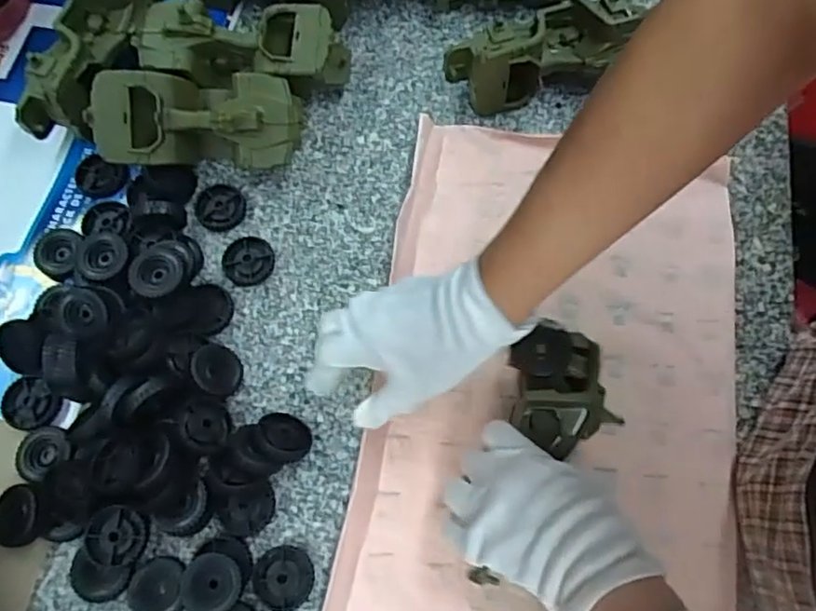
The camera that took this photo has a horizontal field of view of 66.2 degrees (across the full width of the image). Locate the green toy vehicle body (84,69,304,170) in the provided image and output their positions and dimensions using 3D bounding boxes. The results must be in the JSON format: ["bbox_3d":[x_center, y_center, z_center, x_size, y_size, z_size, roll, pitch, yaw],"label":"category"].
[{"bbox_3d":[-0.183,-0.161,0.559,0.176,0.077,0.078,2,70,0],"label":"green toy vehicle body"}]

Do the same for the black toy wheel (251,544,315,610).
[{"bbox_3d":[-0.092,0.200,0.461,0.045,0.012,0.043,0,70,0],"label":"black toy wheel"}]

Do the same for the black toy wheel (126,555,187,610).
[{"bbox_3d":[-0.181,0.206,0.455,0.039,0.019,0.043,7,70,3],"label":"black toy wheel"}]

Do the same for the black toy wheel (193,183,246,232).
[{"bbox_3d":[-0.171,-0.091,0.569,0.045,0.013,0.046,0,70,0],"label":"black toy wheel"}]

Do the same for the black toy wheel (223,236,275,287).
[{"bbox_3d":[-0.140,-0.039,0.550,0.044,0.014,0.041,0,70,0],"label":"black toy wheel"}]

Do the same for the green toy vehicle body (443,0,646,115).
[{"bbox_3d":[0.125,-0.232,0.587,0.170,0.078,0.066,-19,71,-7],"label":"green toy vehicle body"}]

